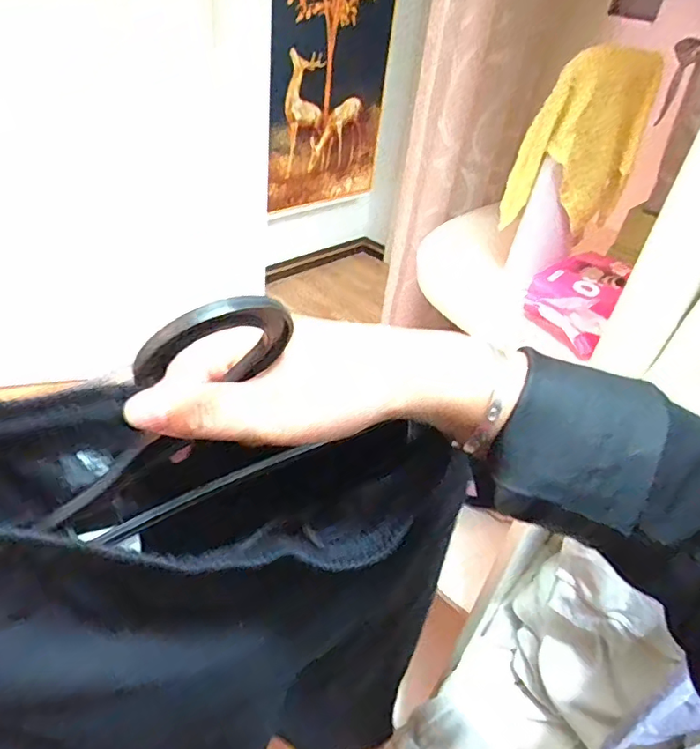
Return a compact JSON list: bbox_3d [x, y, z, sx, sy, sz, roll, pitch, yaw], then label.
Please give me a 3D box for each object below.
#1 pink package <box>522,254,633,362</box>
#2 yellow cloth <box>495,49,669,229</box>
[{"bbox_3d":[0.267,-0.095,0.639,0.096,0.054,0.165,25,40,22],"label":"pink package"},{"bbox_3d":[0.254,-0.255,0.600,0.125,0.182,0.049,18,37,13],"label":"yellow cloth"}]

